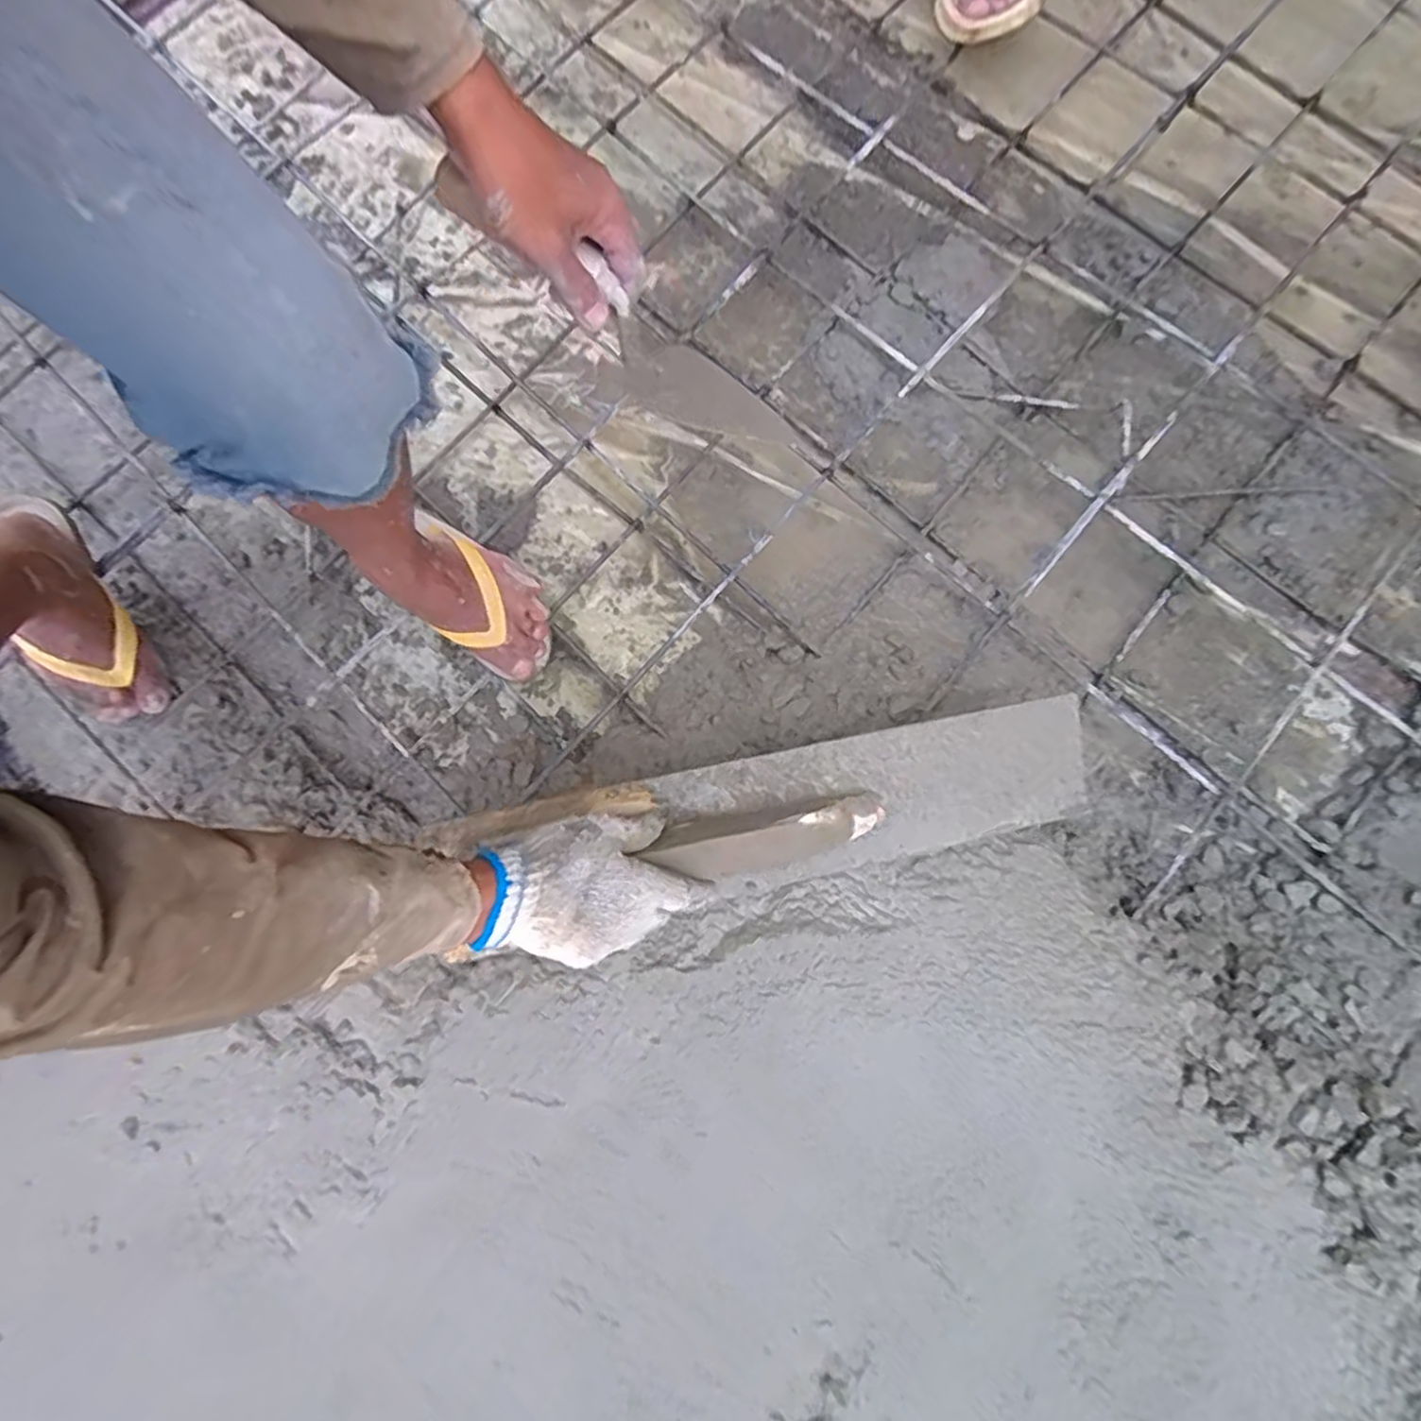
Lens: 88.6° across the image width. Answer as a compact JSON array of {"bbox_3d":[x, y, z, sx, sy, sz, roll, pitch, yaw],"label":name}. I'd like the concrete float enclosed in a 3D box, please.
[{"bbox_3d":[0.062,0.082,0.608,0.553,0.079,0.108,-7,78,-12],"label":"concrete float"}]

